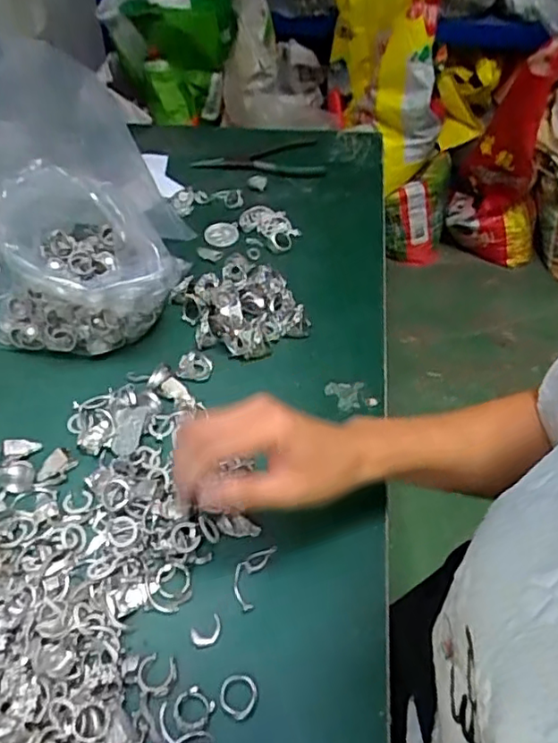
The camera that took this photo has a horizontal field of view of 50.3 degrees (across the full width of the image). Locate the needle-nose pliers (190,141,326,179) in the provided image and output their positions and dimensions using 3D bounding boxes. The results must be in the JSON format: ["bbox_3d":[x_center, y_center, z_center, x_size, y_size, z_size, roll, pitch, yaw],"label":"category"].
[{"bbox_3d":[-0.026,-0.272,0.771,0.163,0.016,0.072,-4,49,-4],"label":"needle-nose pliers"}]

